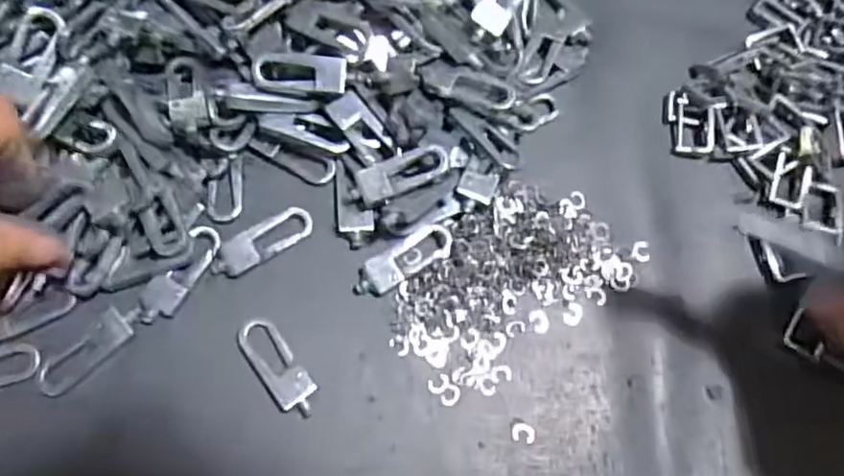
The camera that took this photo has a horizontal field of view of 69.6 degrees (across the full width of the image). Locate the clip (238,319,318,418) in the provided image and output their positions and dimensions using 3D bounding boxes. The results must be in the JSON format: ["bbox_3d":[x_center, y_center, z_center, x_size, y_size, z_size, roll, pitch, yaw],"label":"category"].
[{"bbox_3d":[-0.056,0.050,0.235,0.015,0.004,0.043,-37,76,-13],"label":"clip"}]

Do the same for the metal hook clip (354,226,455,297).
[{"bbox_3d":[-0.008,0.009,0.250,0.045,0.004,0.016,-30,75,-11],"label":"metal hook clip"}]

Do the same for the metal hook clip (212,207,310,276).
[{"bbox_3d":[-0.066,0.001,0.252,0.043,0.004,0.015,-32,75,-11],"label":"metal hook clip"}]

